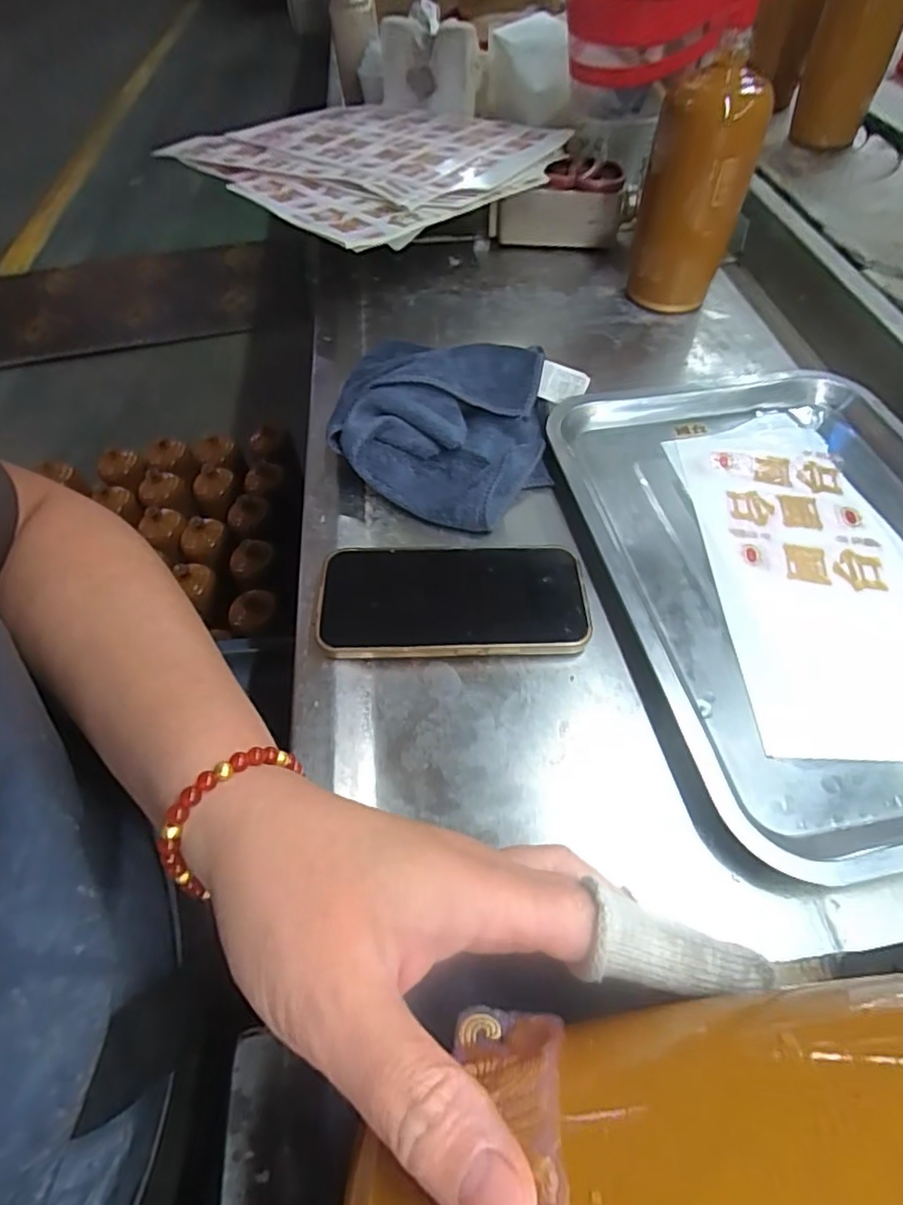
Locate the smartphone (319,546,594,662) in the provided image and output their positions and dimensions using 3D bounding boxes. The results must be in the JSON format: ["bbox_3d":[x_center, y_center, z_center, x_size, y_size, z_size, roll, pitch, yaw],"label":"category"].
[{"bbox_3d":[0.001,-0.003,0.357,0.158,0.014,0.078,0,53,-1],"label":"smartphone"}]

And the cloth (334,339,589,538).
[{"bbox_3d":[-0.006,-0.137,0.427,0.172,0.051,0.162,16,55,10],"label":"cloth"}]

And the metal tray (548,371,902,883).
[{"bbox_3d":[0.226,-0.026,0.379,0.263,0.026,0.349,-10,54,-8],"label":"metal tray"}]

